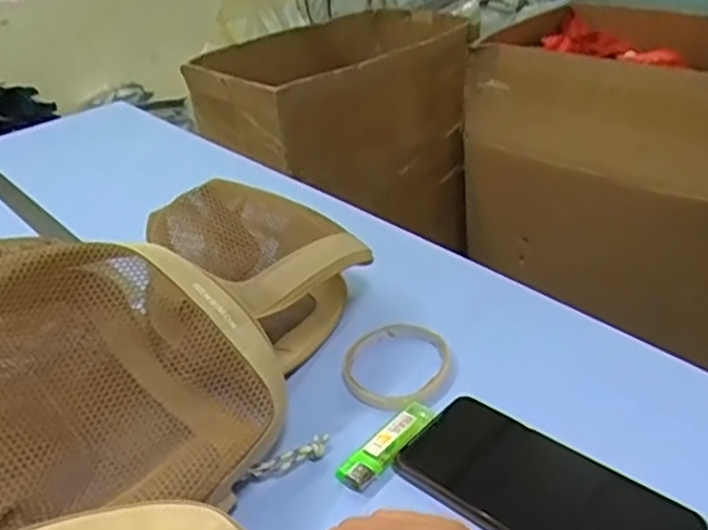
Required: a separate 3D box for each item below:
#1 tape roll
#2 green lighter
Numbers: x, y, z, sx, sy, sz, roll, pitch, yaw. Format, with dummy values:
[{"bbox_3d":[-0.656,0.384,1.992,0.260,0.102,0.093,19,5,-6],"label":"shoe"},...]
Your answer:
[{"bbox_3d":[0.031,0.076,0.533,0.078,0.015,0.087,9,35,26],"label":"tape roll"},{"bbox_3d":[0.023,0.119,0.465,0.021,0.015,0.083,21,41,39],"label":"green lighter"}]

